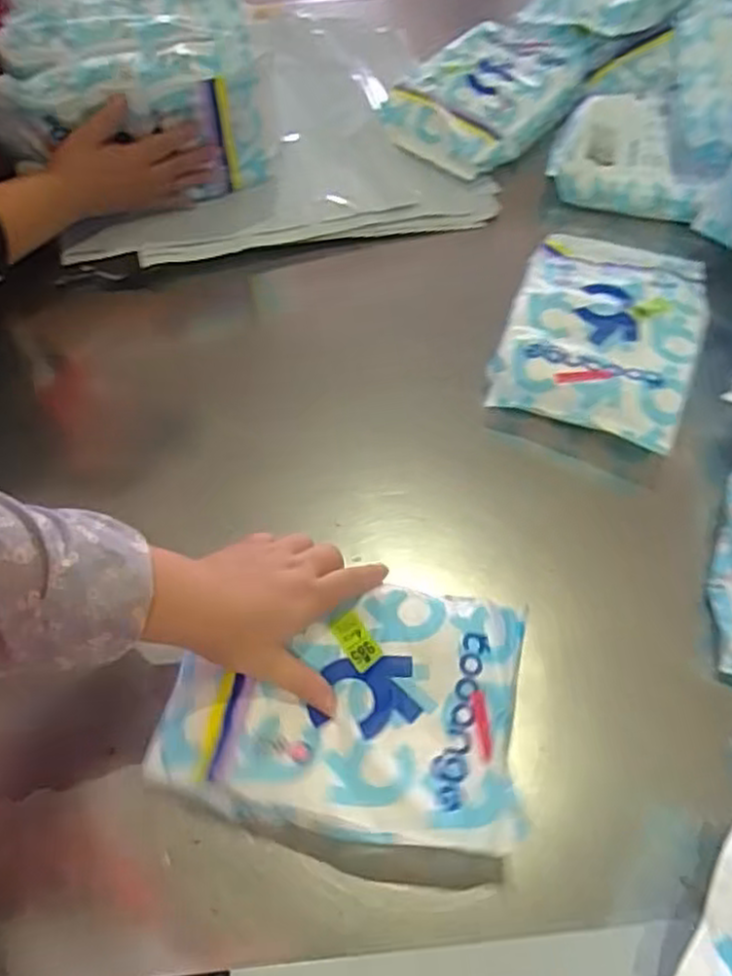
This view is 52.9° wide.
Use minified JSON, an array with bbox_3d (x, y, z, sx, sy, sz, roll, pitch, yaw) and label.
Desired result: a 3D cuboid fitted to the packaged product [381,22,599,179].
[{"bbox_3d":[0.159,-0.509,0.943,0.184,0.060,0.274,31,62,18],"label":"packaged product"}]

